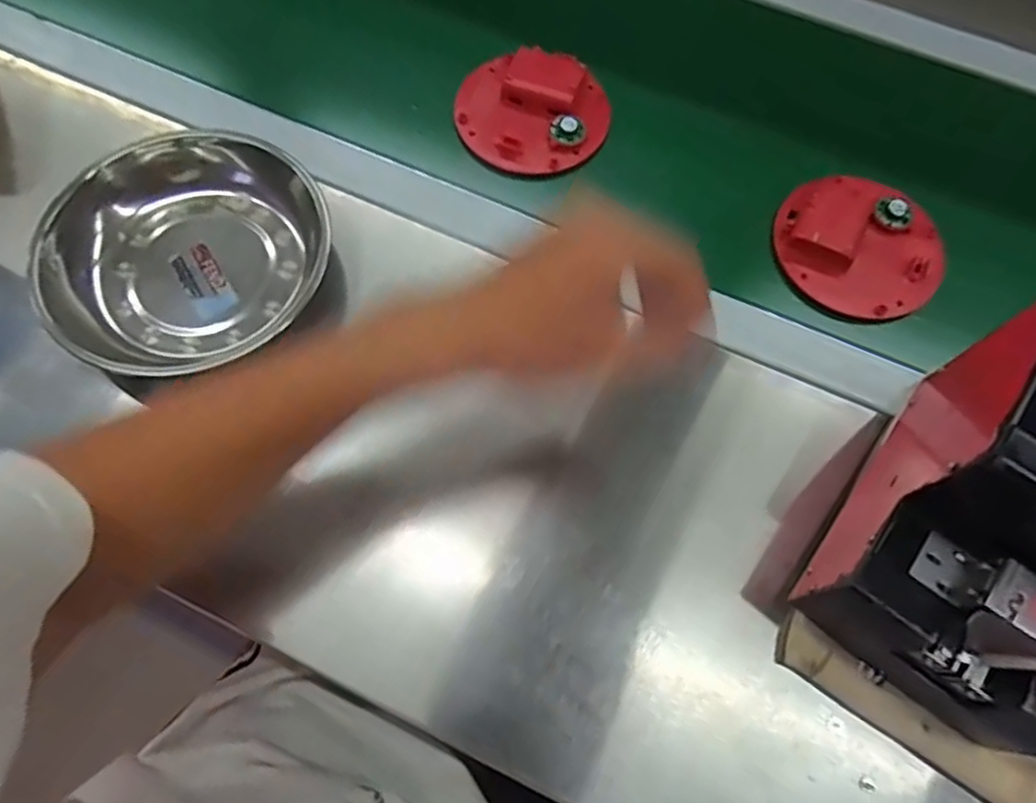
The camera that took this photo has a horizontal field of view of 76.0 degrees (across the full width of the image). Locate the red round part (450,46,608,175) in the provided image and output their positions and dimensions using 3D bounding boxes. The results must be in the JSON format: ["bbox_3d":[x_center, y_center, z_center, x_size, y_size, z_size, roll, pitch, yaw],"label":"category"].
[{"bbox_3d":[0.011,-0.231,0.526,0.115,0.020,0.109,1,67,-2],"label":"red round part"}]

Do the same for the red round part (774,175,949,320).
[{"bbox_3d":[0.251,-0.116,0.487,0.118,0.023,0.102,31,69,10],"label":"red round part"}]

